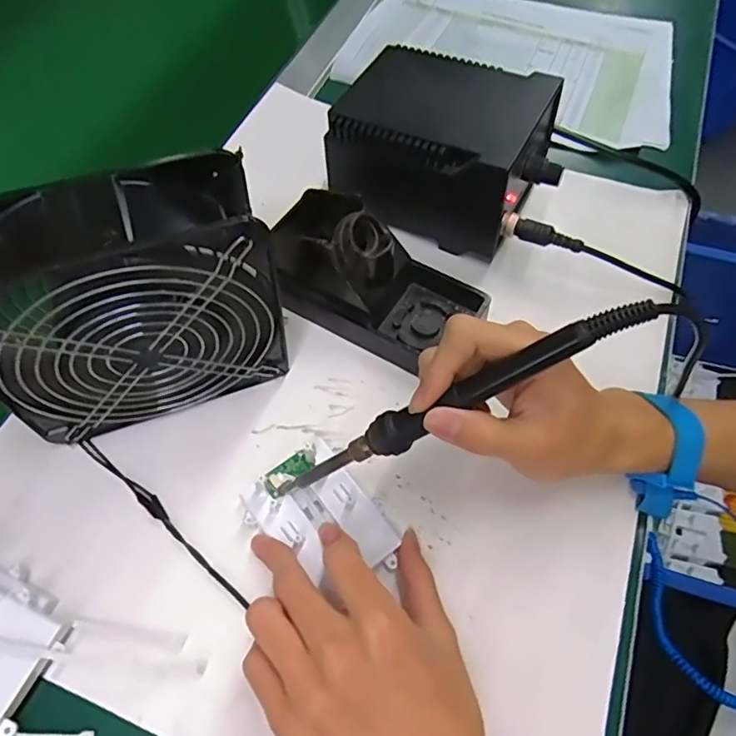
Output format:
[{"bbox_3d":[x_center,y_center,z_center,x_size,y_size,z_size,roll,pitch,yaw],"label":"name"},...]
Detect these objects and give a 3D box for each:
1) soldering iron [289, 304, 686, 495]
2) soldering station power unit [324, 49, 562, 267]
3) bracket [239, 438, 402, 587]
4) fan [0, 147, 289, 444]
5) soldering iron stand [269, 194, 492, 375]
[{"bbox_3d":[0.042,0.020,0.278,0.217,0.023,0.017,-30,58,25],"label":"soldering iron"},{"bbox_3d":[0.060,-0.170,0.424,0.155,0.081,0.113,24,61,10],"label":"soldering station power unit"},{"bbox_3d":[-0.024,0.084,0.319,0.085,0.016,0.059,41,69,16],"label":"bracket"},{"bbox_3d":[-0.127,-0.029,0.309,0.147,0.153,0.061,-19,63,-15],"label":"fan"},{"bbox_3d":[-0.001,-0.068,0.382,0.150,0.075,0.071,30,62,13],"label":"soldering iron stand"}]

